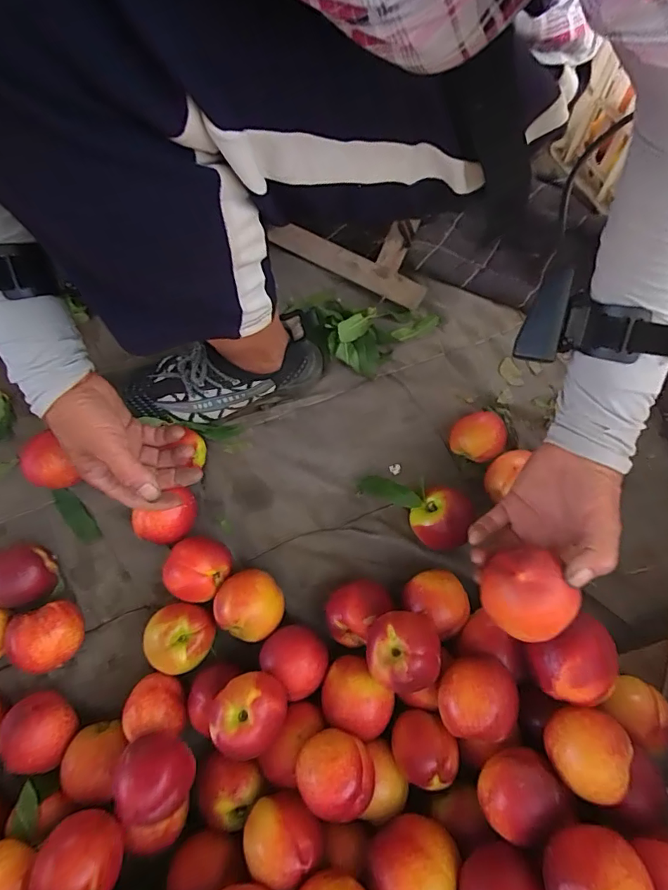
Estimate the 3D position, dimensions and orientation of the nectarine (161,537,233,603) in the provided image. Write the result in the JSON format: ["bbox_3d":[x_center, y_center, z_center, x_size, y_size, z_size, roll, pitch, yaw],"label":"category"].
[{"bbox_3d":[-0.136,0.125,0.476,0.057,0.059,0.059,0,72,0],"label":"nectarine"}]

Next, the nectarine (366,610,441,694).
[{"bbox_3d":[0.058,0.174,0.401,0.059,0.055,0.058,1,72,0],"label":"nectarine"}]

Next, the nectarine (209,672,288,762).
[{"bbox_3d":[-0.070,0.225,0.394,0.060,0.049,0.059,0,72,0],"label":"nectarine"}]

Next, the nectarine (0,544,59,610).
[{"bbox_3d":[-0.322,0.133,0.477,0.066,0.056,0.059,2,72,0],"label":"nectarine"}]

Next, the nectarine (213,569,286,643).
[{"bbox_3d":[-0.081,0.158,0.463,0.065,0.057,0.061,0,72,0],"label":"nectarine"}]

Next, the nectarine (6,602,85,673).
[{"bbox_3d":[-0.279,0.187,0.459,0.060,0.058,0.059,-7,72,-3],"label":"nectarine"}]

